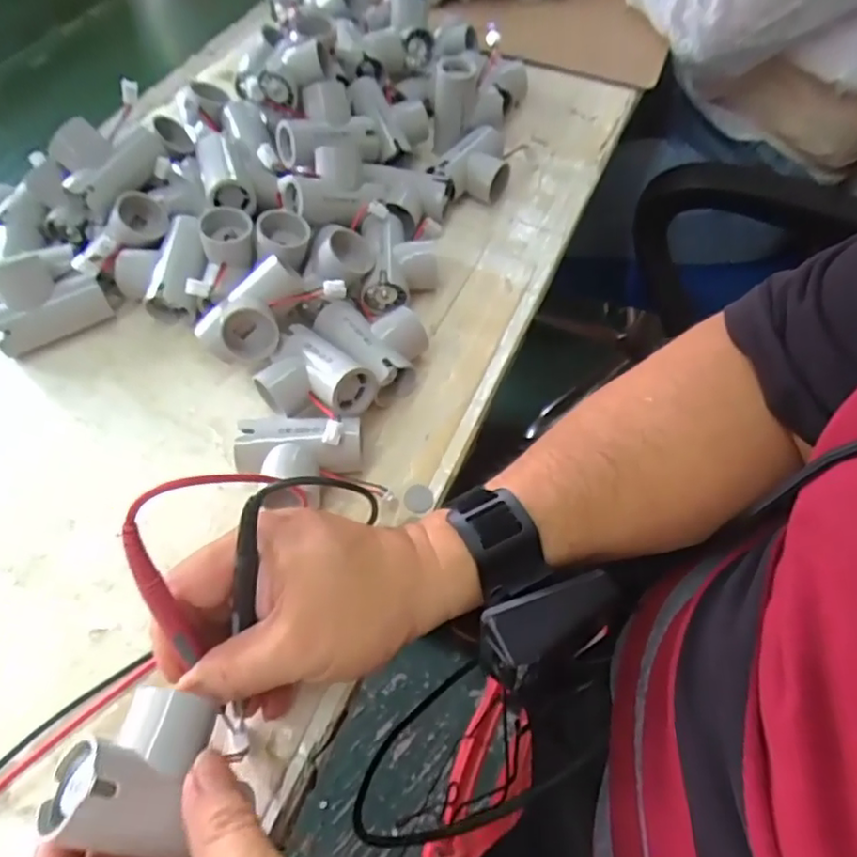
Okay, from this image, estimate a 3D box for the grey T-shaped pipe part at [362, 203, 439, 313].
[{"bbox_3d":[-0.021,-0.129,0.455,0.055,0.036,0.079,-1,57,-3],"label":"grey T-shaped pipe part"}]

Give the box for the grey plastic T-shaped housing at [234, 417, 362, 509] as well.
[{"bbox_3d":[-0.076,0.022,0.369,0.071,0.034,0.050,-1,57,-3],"label":"grey plastic T-shaped housing"}]

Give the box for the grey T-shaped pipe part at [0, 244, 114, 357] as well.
[{"bbox_3d":[-0.269,-0.094,0.424,0.080,0.046,0.069,-28,62,-18],"label":"grey T-shaped pipe part"}]

